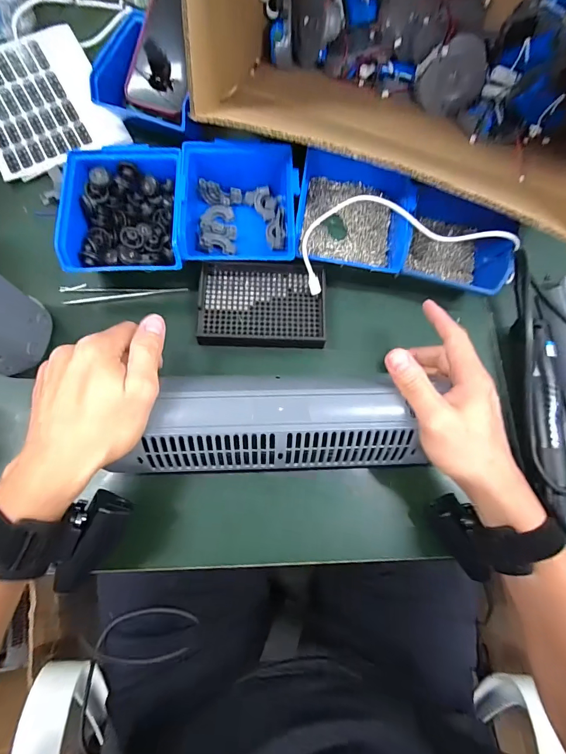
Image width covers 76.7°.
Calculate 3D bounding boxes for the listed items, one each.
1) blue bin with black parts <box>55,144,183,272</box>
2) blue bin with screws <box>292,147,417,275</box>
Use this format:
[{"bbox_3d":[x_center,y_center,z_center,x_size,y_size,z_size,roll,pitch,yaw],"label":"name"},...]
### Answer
[{"bbox_3d":[-0.163,-0.171,0.381,0.115,0.061,0.140,-2,73,-4],"label":"blue bin with black parts"},{"bbox_3d":[0.077,-0.178,0.399,0.120,0.064,0.130,8,73,-1],"label":"blue bin with screws"}]

